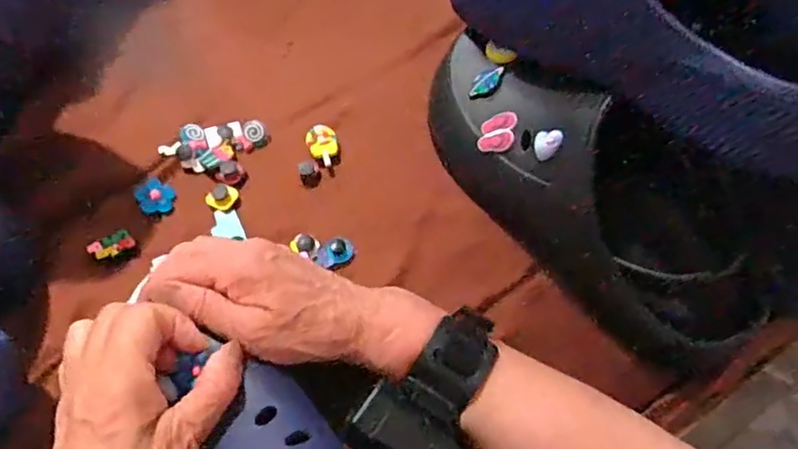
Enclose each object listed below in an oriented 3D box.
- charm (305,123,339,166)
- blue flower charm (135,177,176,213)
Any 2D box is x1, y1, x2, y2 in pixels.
[{"bbox_3d":[-0.055,-0.056,0.453,0.022,0.015,0.032,-15,65,-9],"label":"charm"},{"bbox_3d":[-0.168,-0.019,0.424,0.025,0.004,0.024,6,70,-17],"label":"blue flower charm"}]

